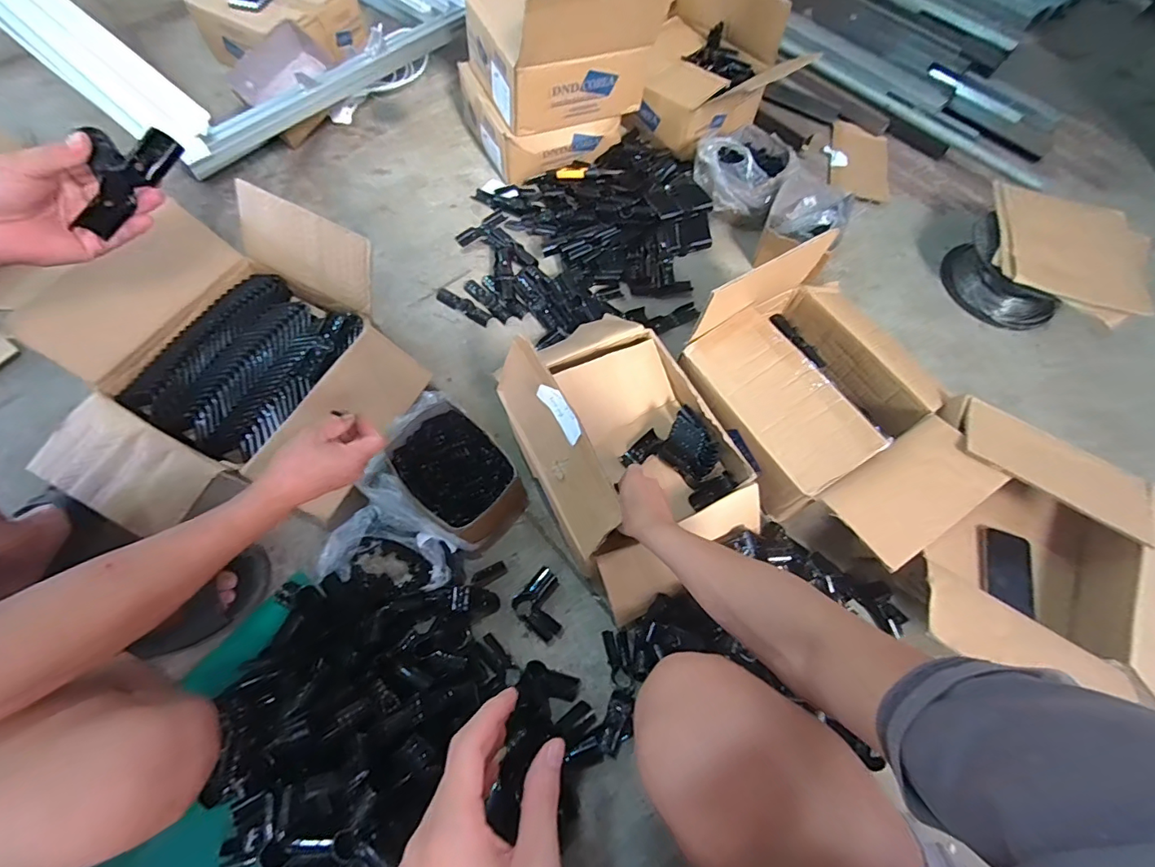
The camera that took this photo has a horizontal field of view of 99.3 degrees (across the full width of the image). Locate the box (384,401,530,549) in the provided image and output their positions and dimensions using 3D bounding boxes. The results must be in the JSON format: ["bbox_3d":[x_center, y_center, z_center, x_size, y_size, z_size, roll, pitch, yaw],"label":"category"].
[{"bbox_3d":[-0.197,0.068,0.815,0.219,0.073,0.154,42,69,16],"label":"box"}]

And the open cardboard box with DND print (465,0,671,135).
[{"bbox_3d":[-0.048,-0.863,1.026,0.325,0.264,0.332,-28,69,-16],"label":"open cardboard box with DND print"}]

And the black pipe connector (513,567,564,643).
[{"bbox_3d":[-0.047,0.266,0.761,0.085,0.029,0.081,39,68,15],"label":"black pipe connector"}]

